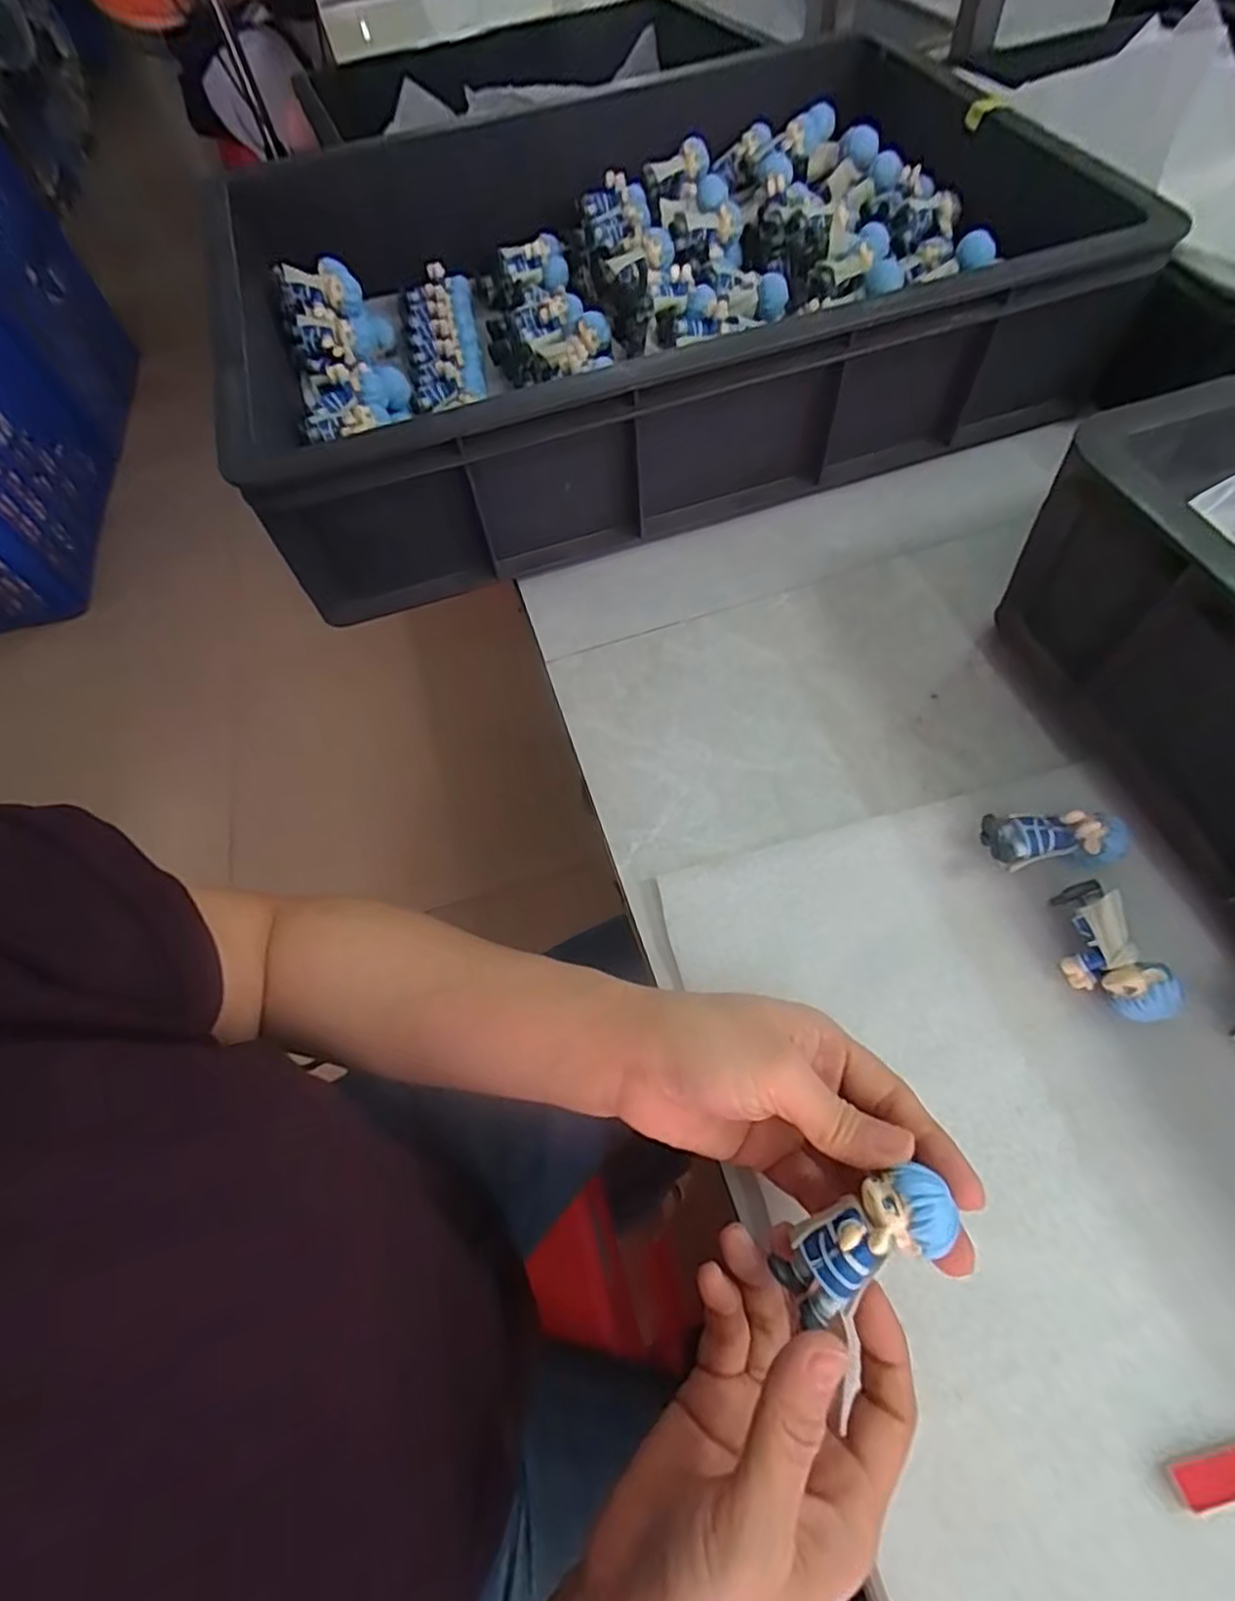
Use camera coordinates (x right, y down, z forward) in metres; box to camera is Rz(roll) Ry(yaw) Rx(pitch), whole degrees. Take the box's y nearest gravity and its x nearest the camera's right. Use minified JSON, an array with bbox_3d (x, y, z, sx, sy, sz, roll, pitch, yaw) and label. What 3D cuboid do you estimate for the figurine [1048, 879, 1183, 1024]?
[{"bbox_3d":[0.220,0.070,0.301,0.026,0.033,0.061,-25,62,-10],"label":"figurine"}]

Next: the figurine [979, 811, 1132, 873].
[{"bbox_3d":[0.216,0.019,0.328,0.060,0.036,0.024,1,61,5],"label":"figurine"}]

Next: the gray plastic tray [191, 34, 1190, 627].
[{"bbox_3d":[0.000,-0.430,0.532,0.569,0.121,0.478,-18,61,-6],"label":"gray plastic tray"}]

